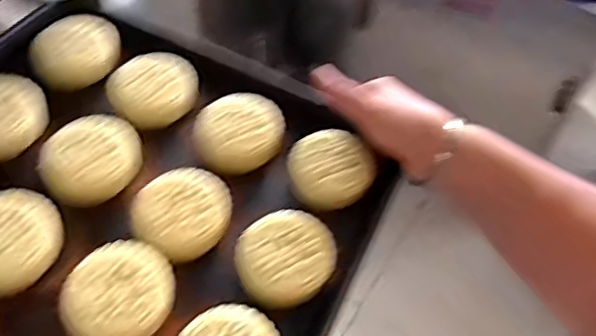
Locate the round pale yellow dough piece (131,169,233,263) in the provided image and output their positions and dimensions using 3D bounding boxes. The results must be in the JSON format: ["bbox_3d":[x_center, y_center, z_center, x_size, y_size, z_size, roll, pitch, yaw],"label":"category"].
[{"bbox_3d":[-0.093,0.035,0.446,0.072,0.021,0.076,2,43,-2],"label":"round pale yellow dough piece"}]

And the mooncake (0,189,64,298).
[{"bbox_3d":[-0.220,0.054,0.417,0.069,0.030,0.077,19,45,16],"label":"mooncake"}]

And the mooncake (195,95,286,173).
[{"bbox_3d":[-0.053,-0.033,0.508,0.079,0.027,0.077,-8,44,-12],"label":"mooncake"}]

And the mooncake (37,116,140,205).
[{"bbox_3d":[-0.176,-0.009,0.473,0.080,0.032,0.080,31,49,27],"label":"mooncake"}]

